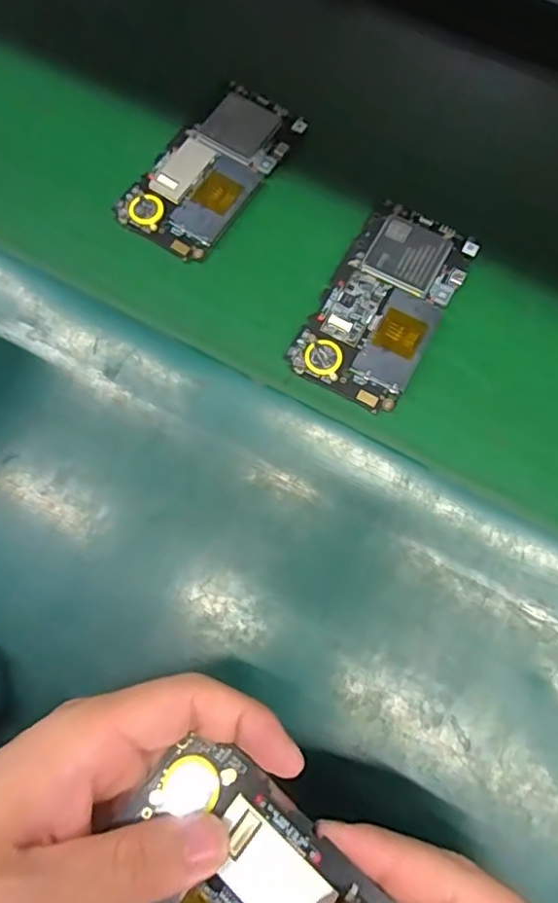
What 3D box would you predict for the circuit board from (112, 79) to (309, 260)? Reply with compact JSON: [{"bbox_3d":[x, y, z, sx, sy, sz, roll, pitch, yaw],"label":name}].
[{"bbox_3d":[-0.041,-0.176,0.351,0.063,0.004,0.123,32,77,9],"label":"circuit board"}]

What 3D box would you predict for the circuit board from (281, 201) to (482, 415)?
[{"bbox_3d":[0.061,-0.086,0.324,0.066,0.006,0.124,29,77,8],"label":"circuit board"}]

